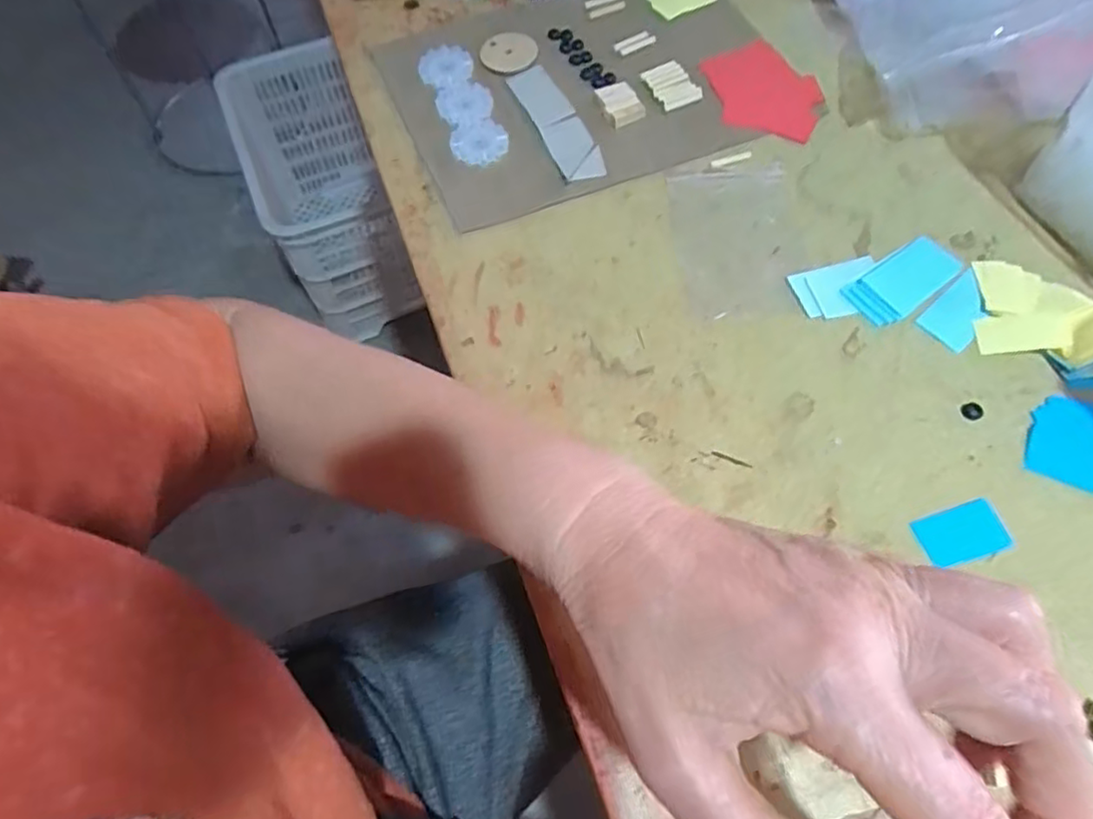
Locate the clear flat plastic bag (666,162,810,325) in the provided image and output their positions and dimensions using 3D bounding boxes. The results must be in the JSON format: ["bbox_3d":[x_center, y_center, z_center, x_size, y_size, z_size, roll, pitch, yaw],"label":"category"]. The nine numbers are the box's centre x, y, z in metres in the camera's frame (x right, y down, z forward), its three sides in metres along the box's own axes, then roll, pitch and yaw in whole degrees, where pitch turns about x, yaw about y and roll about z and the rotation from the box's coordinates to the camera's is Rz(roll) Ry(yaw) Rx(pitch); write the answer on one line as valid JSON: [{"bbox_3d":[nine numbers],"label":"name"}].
[{"bbox_3d":[0.123,-0.107,0.415,0.079,0.004,0.117,-3,63,0],"label":"clear flat plastic bag"}]

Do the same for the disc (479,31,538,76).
[{"bbox_3d":[-0.028,-0.268,0.490,0.039,0.005,0.049,17,64,-1],"label":"disc"}]

